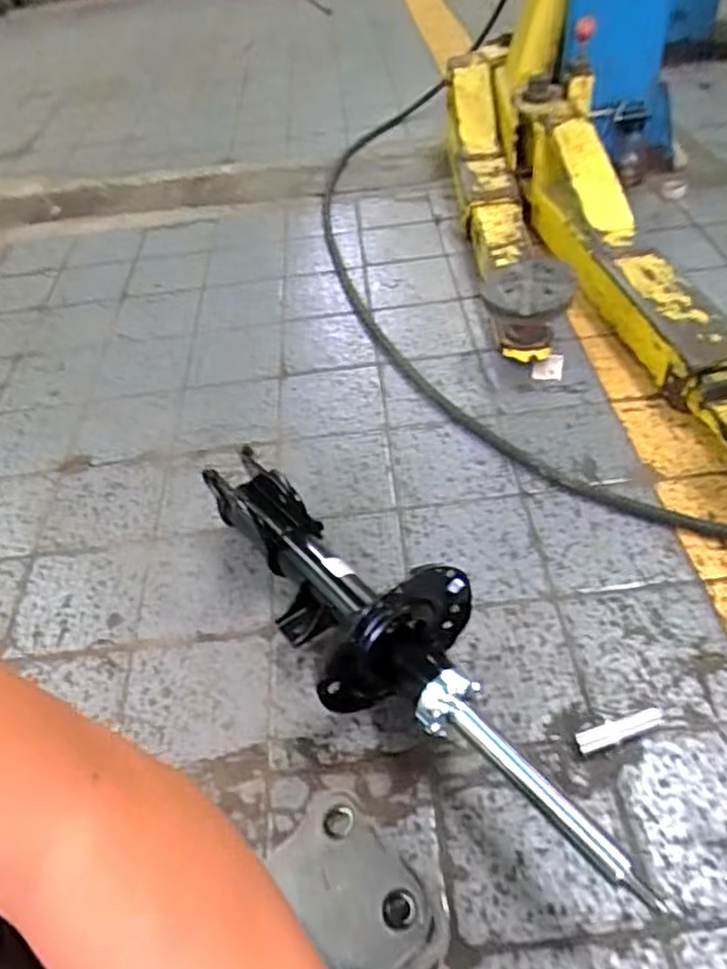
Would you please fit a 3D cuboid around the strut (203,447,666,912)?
[{"bbox_3d":[0.013,0.117,0.654,0.147,0.145,0.557,-29,50,-21],"label":"strut"}]

